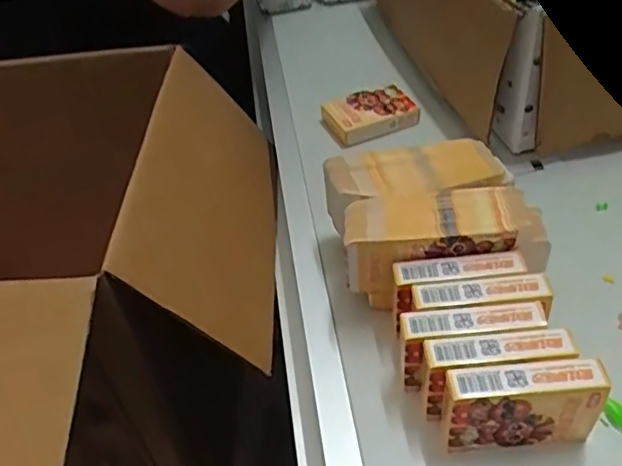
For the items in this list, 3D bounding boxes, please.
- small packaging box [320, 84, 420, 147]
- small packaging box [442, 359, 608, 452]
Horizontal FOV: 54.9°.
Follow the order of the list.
[{"bbox_3d":[0.065,-0.131,0.655,0.092,0.020,0.068,-17,44,-11],"label":"small packaging box"},{"bbox_3d":[0.128,0.108,0.367,0.089,0.068,0.021,-5,43,2],"label":"small packaging box"}]

